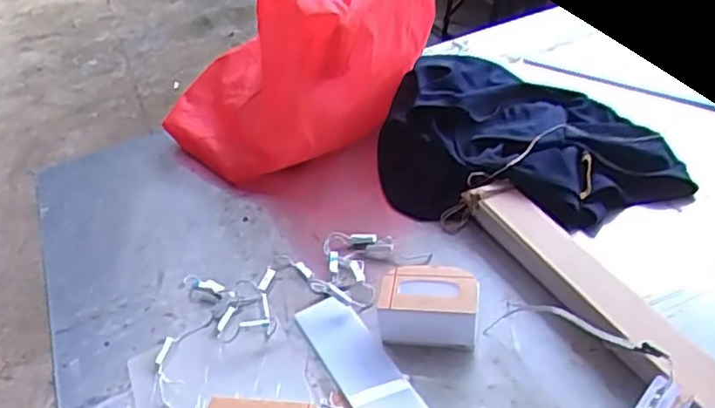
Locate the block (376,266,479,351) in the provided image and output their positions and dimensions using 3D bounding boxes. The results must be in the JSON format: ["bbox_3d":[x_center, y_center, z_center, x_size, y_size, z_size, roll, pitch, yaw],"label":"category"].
[{"bbox_3d":[0.062,0.090,0.563,0.082,0.049,0.052,1,39,10],"label":"block"}]

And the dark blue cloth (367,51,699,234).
[{"bbox_3d":[0.189,-0.081,0.731,0.327,0.077,0.259,3,39,13],"label":"dark blue cloth"}]

